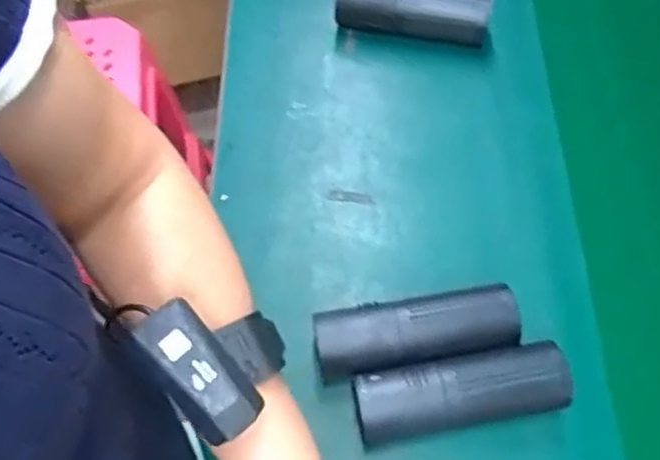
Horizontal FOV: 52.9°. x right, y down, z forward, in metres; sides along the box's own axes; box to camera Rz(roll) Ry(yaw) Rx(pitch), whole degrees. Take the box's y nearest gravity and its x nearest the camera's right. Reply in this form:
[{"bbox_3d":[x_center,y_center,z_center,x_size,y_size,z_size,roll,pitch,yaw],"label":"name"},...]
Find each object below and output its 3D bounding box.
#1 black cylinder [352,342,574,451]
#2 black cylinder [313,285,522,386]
[{"bbox_3d":[0.103,0.127,0.514,0.164,0.046,0.050,-11,61,-5],"label":"black cylinder"},{"bbox_3d":[0.070,0.086,0.544,0.164,0.047,0.053,-9,61,-4],"label":"black cylinder"}]

